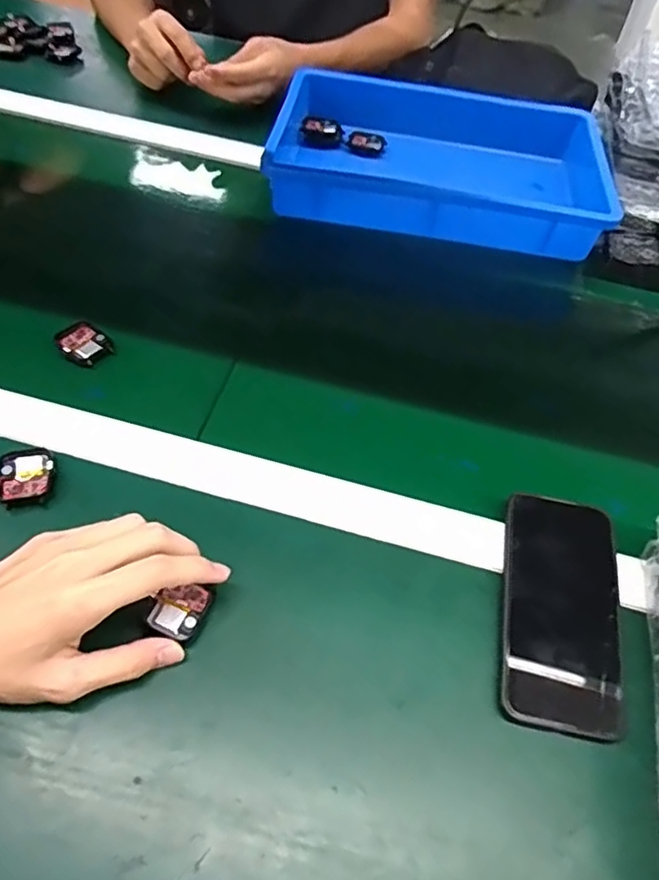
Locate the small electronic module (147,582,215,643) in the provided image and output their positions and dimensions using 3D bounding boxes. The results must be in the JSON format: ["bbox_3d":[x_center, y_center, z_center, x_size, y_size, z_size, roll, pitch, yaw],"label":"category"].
[{"bbox_3d":[-0.096,0.110,0.404,0.031,0.010,0.038,22,55,12],"label":"small electronic module"}]

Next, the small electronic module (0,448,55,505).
[{"bbox_3d":[-0.222,0.026,0.454,0.038,0.009,0.043,-13,56,-15],"label":"small electronic module"}]

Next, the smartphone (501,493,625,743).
[{"bbox_3d":[0.158,0.113,0.422,0.076,0.009,0.159,14,57,-1],"label":"smartphone"}]

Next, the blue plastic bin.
[{"bbox_3d":[0.123,-0.326,0.729,0.368,0.067,0.246,8,53,0],"label":"blue plastic bin"}]

